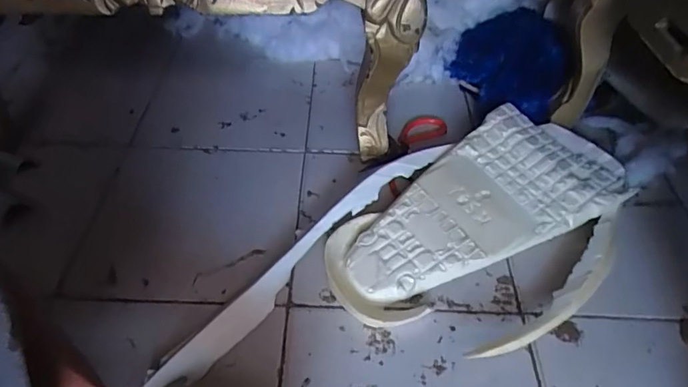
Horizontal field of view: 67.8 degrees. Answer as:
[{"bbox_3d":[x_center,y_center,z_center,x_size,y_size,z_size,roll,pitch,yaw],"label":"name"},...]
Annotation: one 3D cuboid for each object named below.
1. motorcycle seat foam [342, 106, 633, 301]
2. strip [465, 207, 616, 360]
[{"bbox_3d":[0.215,0.030,0.732,0.468,0.062,0.258,-26,52,-25],"label":"motorcycle seat foam"},{"bbox_3d":[0.271,0.133,0.652,0.304,0.039,0.056,-33,55,-29],"label":"strip"}]

